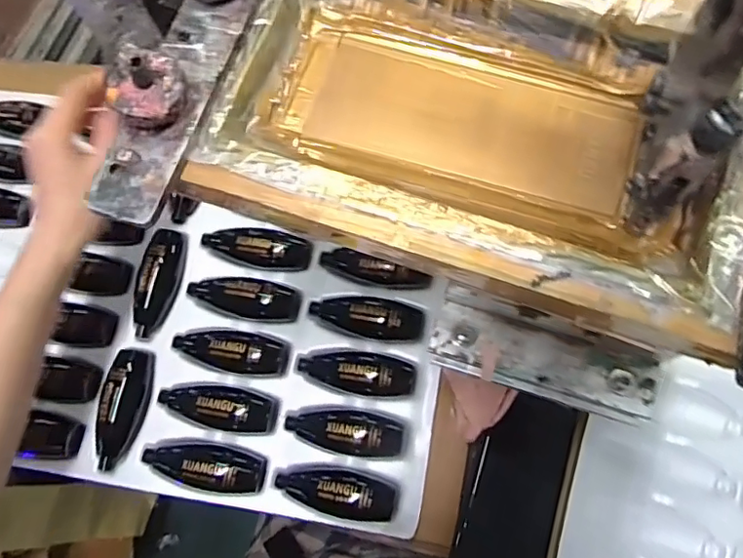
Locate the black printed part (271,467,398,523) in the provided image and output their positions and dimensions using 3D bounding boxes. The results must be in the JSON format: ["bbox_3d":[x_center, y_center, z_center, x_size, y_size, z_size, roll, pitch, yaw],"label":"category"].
[{"bbox_3d":[-0.029,0.178,0.468,0.102,0.021,0.037,9,73,4],"label":"black printed part"}]

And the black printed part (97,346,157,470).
[{"bbox_3d":[-0.217,0.111,0.485,0.036,0.012,0.100,6,73,3],"label":"black printed part"}]

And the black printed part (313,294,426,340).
[{"bbox_3d":[-0.004,0.032,0.501,0.100,0.029,0.038,12,74,5],"label":"black printed part"}]

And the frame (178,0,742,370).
[{"bbox_3d":[0.052,-0.074,0.256,0.228,0.028,0.164,18,74,7],"label":"frame"}]

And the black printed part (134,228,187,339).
[{"bbox_3d":[-0.197,0.002,0.516,0.034,0.011,0.099,8,73,4],"label":"black printed part"}]

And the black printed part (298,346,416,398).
[{"bbox_3d":[-0.013,0.078,0.486,0.101,0.028,0.039,15,74,6],"label":"black printed part"}]

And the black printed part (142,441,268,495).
[{"bbox_3d":[-0.143,0.160,0.477,0.103,0.023,0.038,7,73,4],"label":"black printed part"}]

